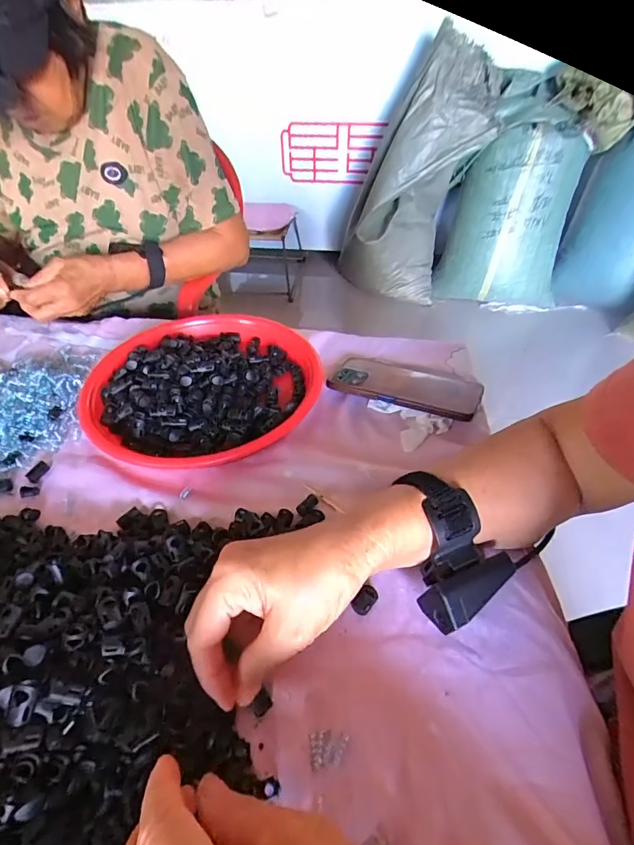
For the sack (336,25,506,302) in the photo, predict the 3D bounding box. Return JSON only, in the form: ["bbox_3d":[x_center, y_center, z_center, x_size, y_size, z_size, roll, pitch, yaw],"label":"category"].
[{"bbox_3d":[0.341,-0.810,1.409,0.401,0.767,0.200,-9,41,-40],"label":"sack"}]

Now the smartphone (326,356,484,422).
[{"bbox_3d":[0.099,-0.047,0.479,0.167,0.013,0.091,18,36,24],"label":"smartphone"}]

